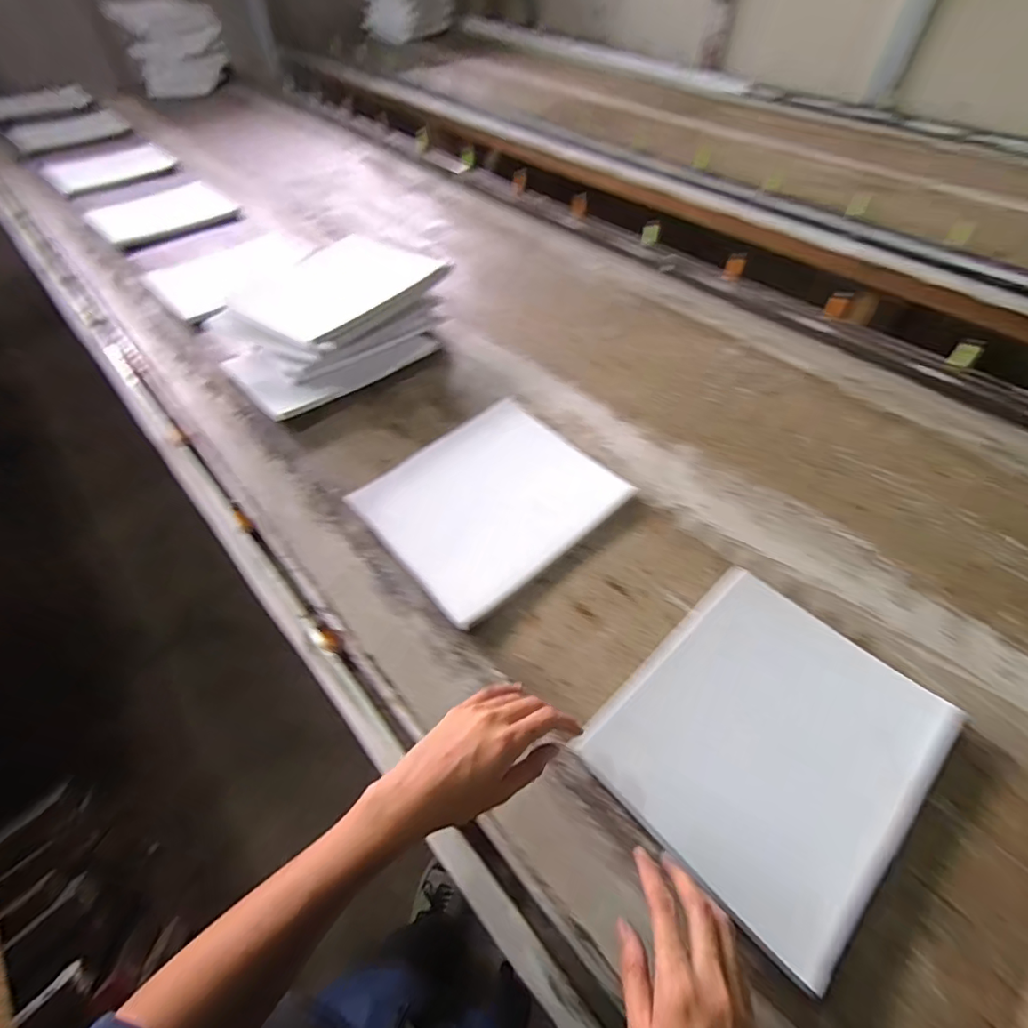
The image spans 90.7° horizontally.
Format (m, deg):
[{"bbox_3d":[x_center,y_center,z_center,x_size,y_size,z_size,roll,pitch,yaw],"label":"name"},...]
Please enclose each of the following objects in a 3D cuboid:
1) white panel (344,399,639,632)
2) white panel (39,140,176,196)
[{"bbox_3d":[-0.023,-0.021,0.623,0.271,0.027,0.224,-36,59,-25],"label":"white panel"},{"bbox_3d":[-0.997,-0.852,1.249,0.106,0.051,0.288,25,56,19],"label":"white panel"}]

